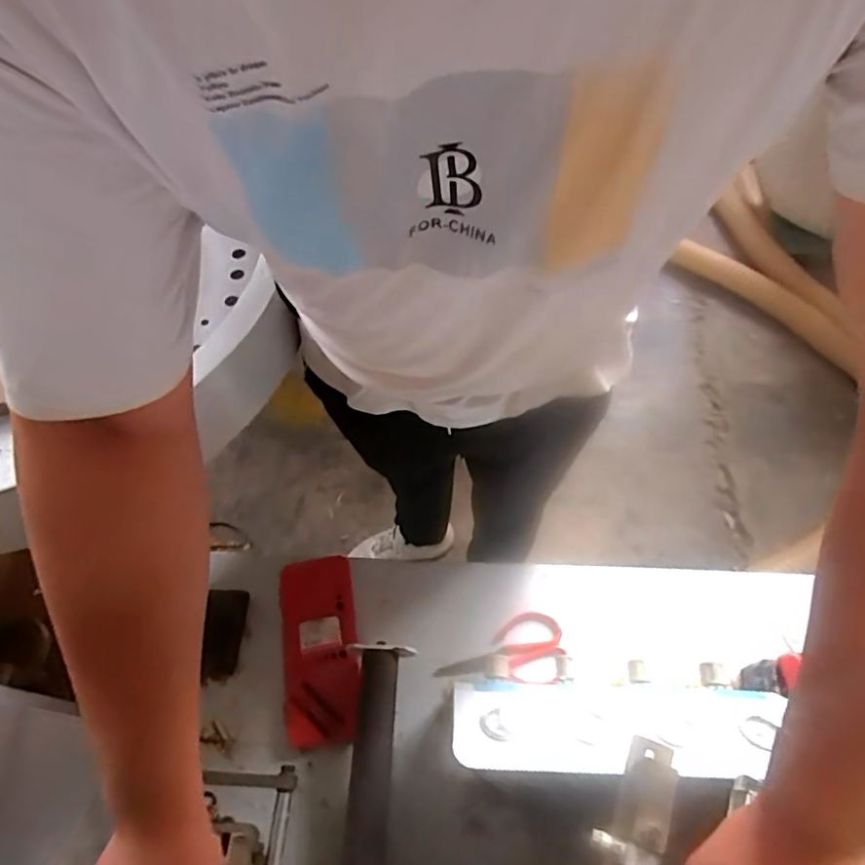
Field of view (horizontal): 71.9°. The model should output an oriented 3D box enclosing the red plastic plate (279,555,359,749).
[{"bbox_3d":[-0.155,0.286,0.808,0.099,0.033,0.242,-8,59,-3],"label":"red plastic plate"}]

